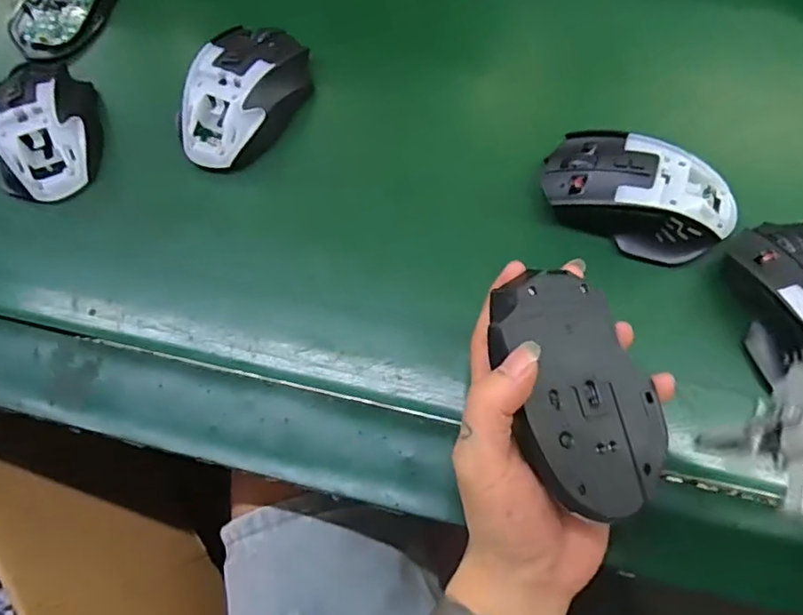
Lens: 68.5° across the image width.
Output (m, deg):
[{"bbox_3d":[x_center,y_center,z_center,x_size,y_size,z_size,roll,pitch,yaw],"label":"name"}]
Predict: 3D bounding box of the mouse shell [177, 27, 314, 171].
[{"bbox_3d":[-0.109,-0.150,0.412,0.070,0.034,0.109,16,69,9],"label":"mouse shell"}]

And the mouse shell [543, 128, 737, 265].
[{"bbox_3d":[0.146,-0.070,0.362,0.114,0.036,0.064,19,70,11],"label":"mouse shell"}]

